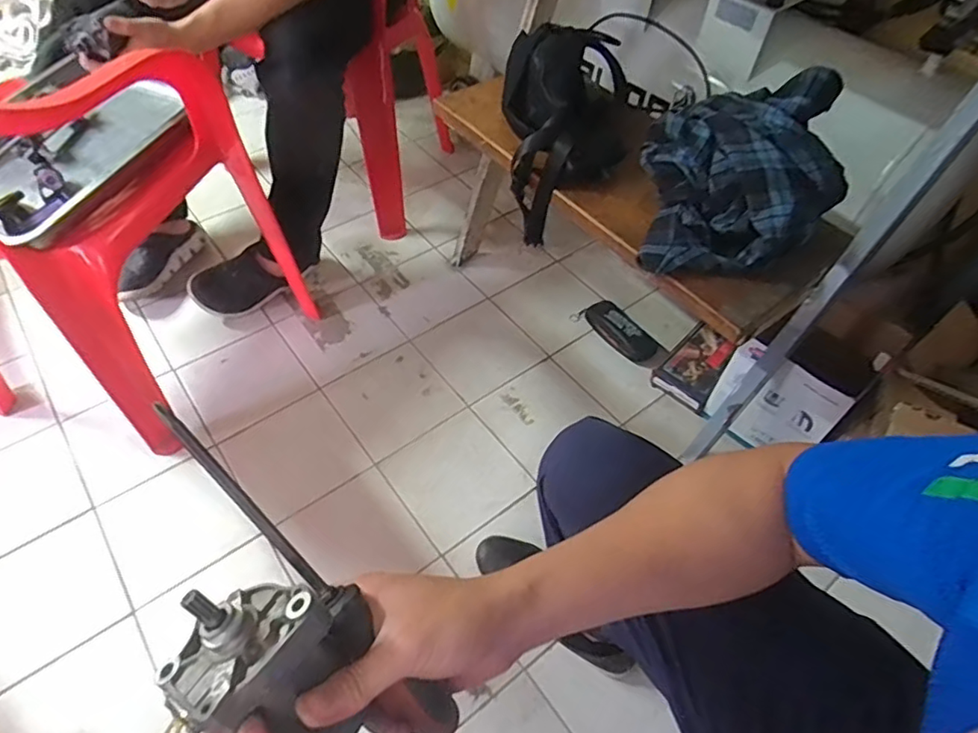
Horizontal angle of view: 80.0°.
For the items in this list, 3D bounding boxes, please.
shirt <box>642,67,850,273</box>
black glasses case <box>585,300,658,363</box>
[{"bbox_3d":[0.325,-0.243,0.743,0.249,0.142,0.204,2,52,0],"label":"shirt"},{"bbox_3d":[0.274,-0.076,1.210,0.083,0.034,0.172,-28,58,-21],"label":"black glasses case"}]

